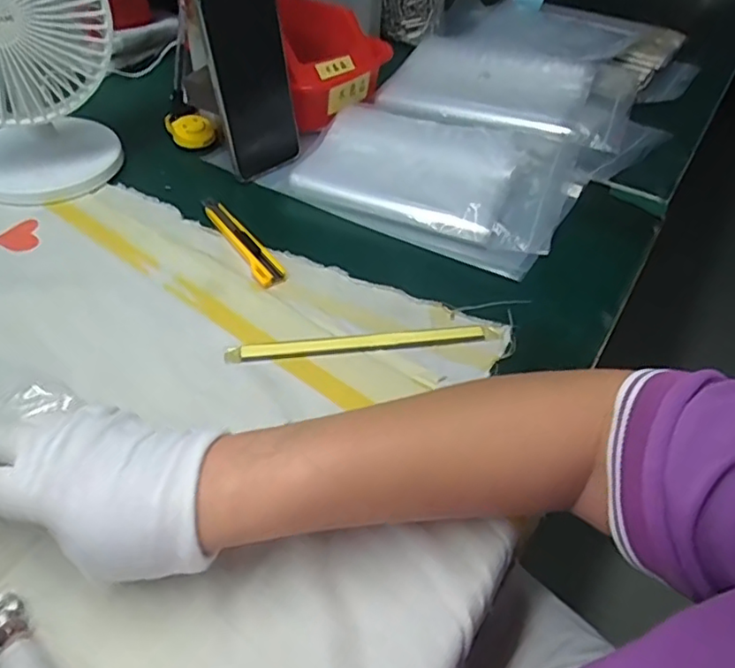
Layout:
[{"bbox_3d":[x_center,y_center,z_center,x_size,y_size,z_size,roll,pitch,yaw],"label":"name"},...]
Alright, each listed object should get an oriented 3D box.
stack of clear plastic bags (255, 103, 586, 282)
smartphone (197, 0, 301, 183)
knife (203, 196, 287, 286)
[{"bbox_3d":[0.065,-0.164,0.590,0.262,0.035,0.200,25,49,17],"label":"stack of clear plastic bags"},{"bbox_3d":[-0.102,-0.230,0.558,0.014,0.169,0.082,30,51,33],"label":"smartphone"},{"bbox_3d":[-0.109,-0.083,0.517,0.022,0.007,0.126,-25,54,-27],"label":"knife"}]

